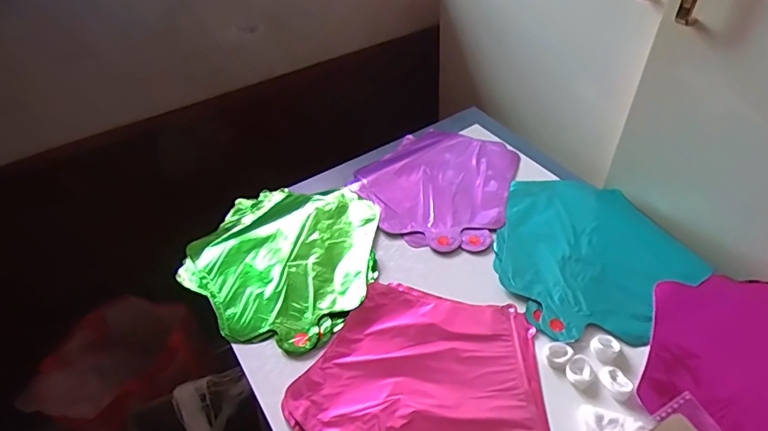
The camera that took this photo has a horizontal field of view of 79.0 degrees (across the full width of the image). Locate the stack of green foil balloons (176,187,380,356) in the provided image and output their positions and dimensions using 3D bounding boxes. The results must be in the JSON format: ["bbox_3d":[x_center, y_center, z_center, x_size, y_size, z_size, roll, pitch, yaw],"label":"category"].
[{"bbox_3d":[-0.124,0.049,0.585,0.232,0.027,0.238,9,47,13],"label":"stack of green foil balloons"}]

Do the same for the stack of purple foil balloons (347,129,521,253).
[{"bbox_3d":[0.073,-0.048,0.664,0.214,0.018,0.233,20,50,22],"label":"stack of purple foil balloons"}]

